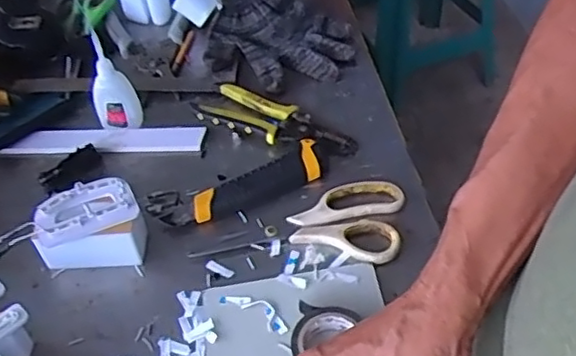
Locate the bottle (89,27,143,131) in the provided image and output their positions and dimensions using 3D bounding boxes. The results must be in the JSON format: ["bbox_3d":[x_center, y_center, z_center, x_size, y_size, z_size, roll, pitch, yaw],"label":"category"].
[{"bbox_3d":[-0.178,-0.094,0.646,0.043,0.102,0.031,-17,46,-10],"label":"bottle"}]

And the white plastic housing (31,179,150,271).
[{"bbox_3d":[-0.166,0.041,0.553,0.089,0.051,0.061,-7,45,0],"label":"white plastic housing"}]

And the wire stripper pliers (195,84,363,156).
[{"bbox_3d":[-0.009,-0.058,0.652,0.165,0.019,0.055,17,50,22],"label":"wire stripper pliers"}]

